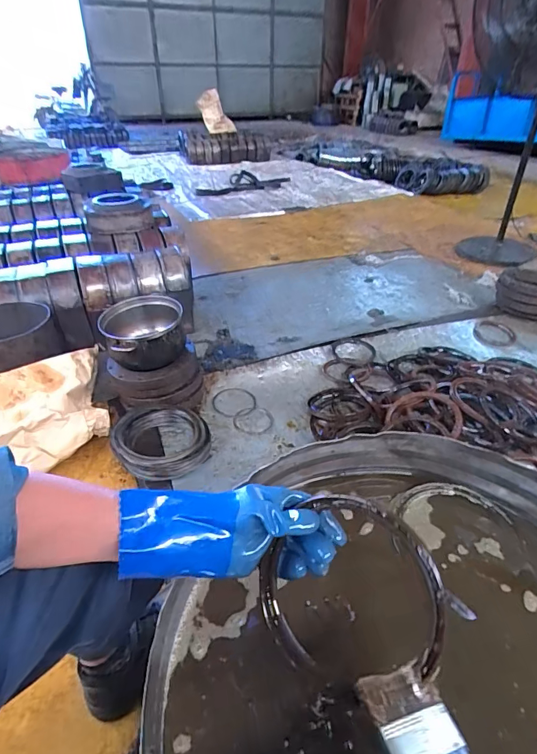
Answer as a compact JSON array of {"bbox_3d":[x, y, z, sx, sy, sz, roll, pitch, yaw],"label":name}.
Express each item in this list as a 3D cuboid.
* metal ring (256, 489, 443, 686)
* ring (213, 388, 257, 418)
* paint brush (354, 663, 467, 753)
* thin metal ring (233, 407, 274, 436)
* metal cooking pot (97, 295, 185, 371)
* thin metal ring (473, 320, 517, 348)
[{"bbox_3d":[0.070,0.195,0.400,0.177,0.157,0.013,-16,-15,26],"label":"metal ring"},{"bbox_3d":[-0.096,0.072,1.175,0.122,0.006,0.121,-1,37,1],"label":"ring"},{"bbox_3d":[0.135,0.310,0.287,0.065,0.012,0.190,-8,39,-17],"label":"paint brush"},{"bbox_3d":[-0.039,0.118,1.118,0.108,0.006,0.098,-20,46,-20],"label":"thin metal ring"},{"bbox_3d":[-0.339,-0.121,1.129,0.209,0.105,0.222,-11,38,-14],"label":"metal cooking pot"},{"bbox_3d":[0.827,-0.162,1.523,0.150,0.016,0.147,2,49,-2],"label":"thin metal ring"}]

